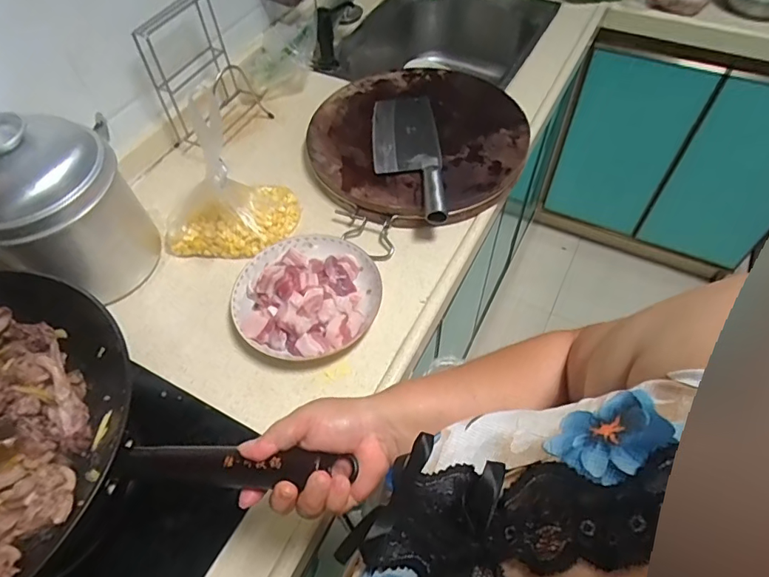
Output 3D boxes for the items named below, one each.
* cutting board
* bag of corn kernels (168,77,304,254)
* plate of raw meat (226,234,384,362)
[{"bbox_3d":[0.057,-0.273,0.835,0.367,0.051,0.387,0,58,2],"label":"cutting board"},{"bbox_3d":[-0.240,-0.154,0.685,0.183,0.218,0.122,2,58,3],"label":"bag of corn kernels"},{"bbox_3d":[-0.109,0.004,0.656,0.191,0.062,0.189,-1,58,1],"label":"plate of raw meat"}]

